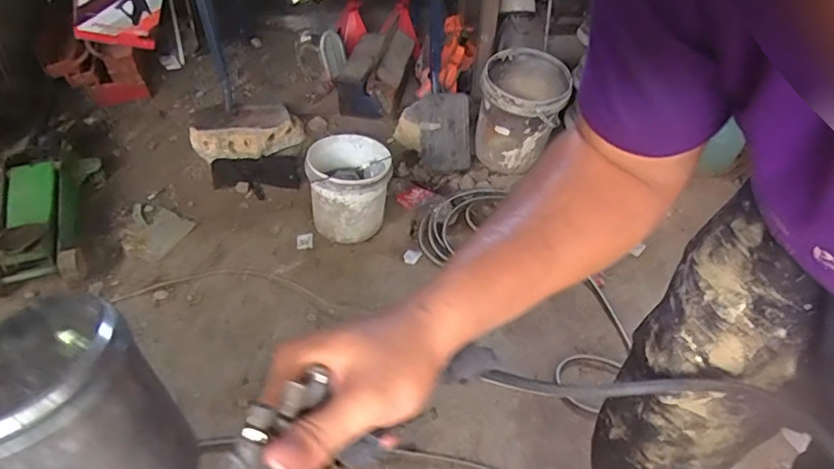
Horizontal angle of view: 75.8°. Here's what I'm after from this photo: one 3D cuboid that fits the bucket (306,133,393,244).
[{"bbox_3d":[-0.211,-0.146,1.708,0.257,0.240,0.248,2,41,-2],"label":"bucket"}]

